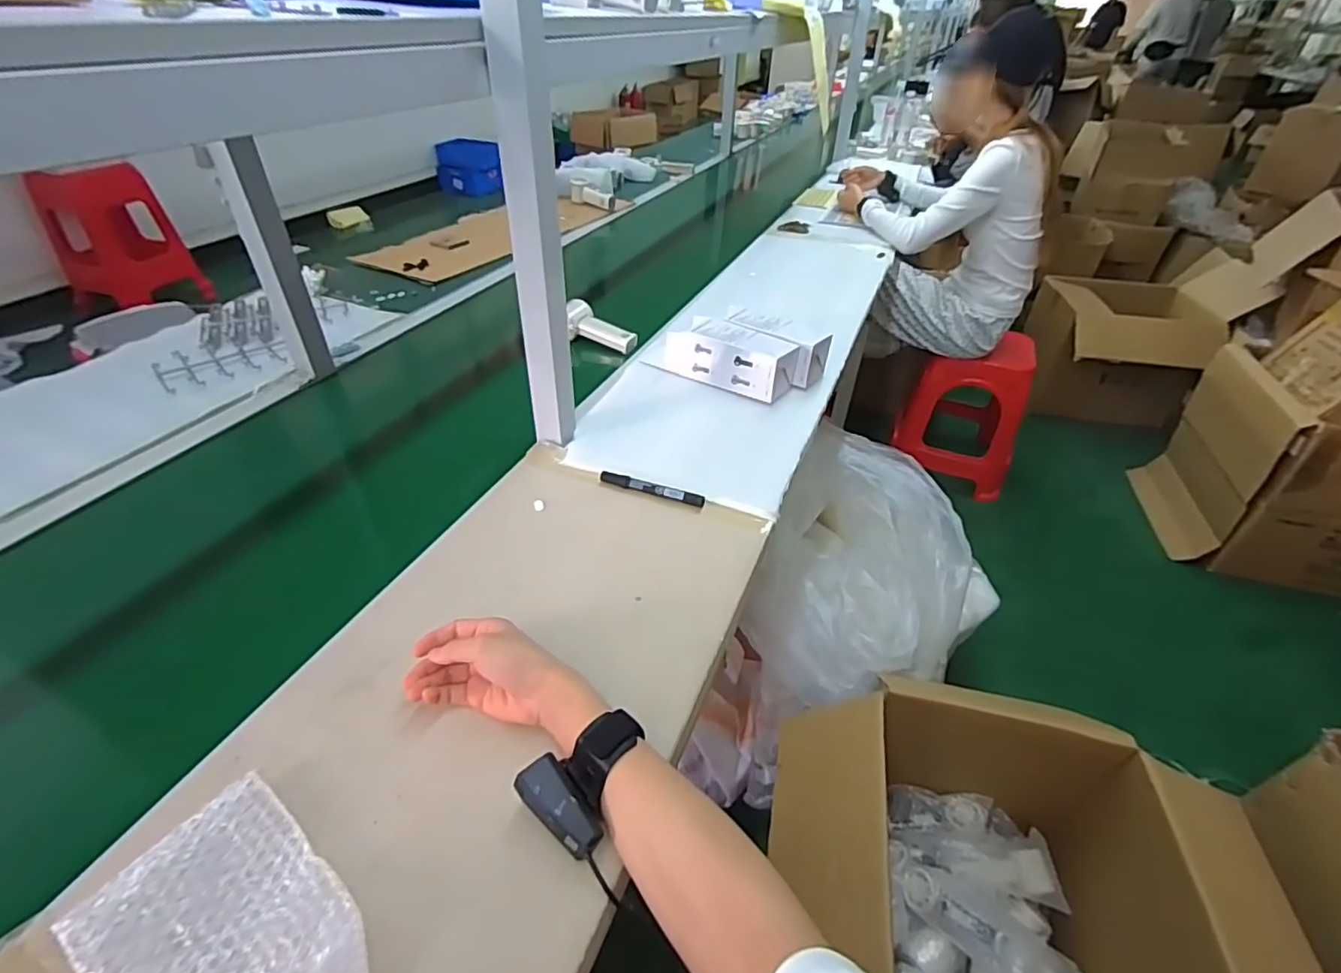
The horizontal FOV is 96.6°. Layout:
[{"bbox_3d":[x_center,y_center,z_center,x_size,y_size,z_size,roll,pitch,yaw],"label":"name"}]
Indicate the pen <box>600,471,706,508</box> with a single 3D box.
[{"bbox_3d":[-0.023,0.003,0.730,0.133,0.012,0.014,14,41,13],"label":"pen"}]

